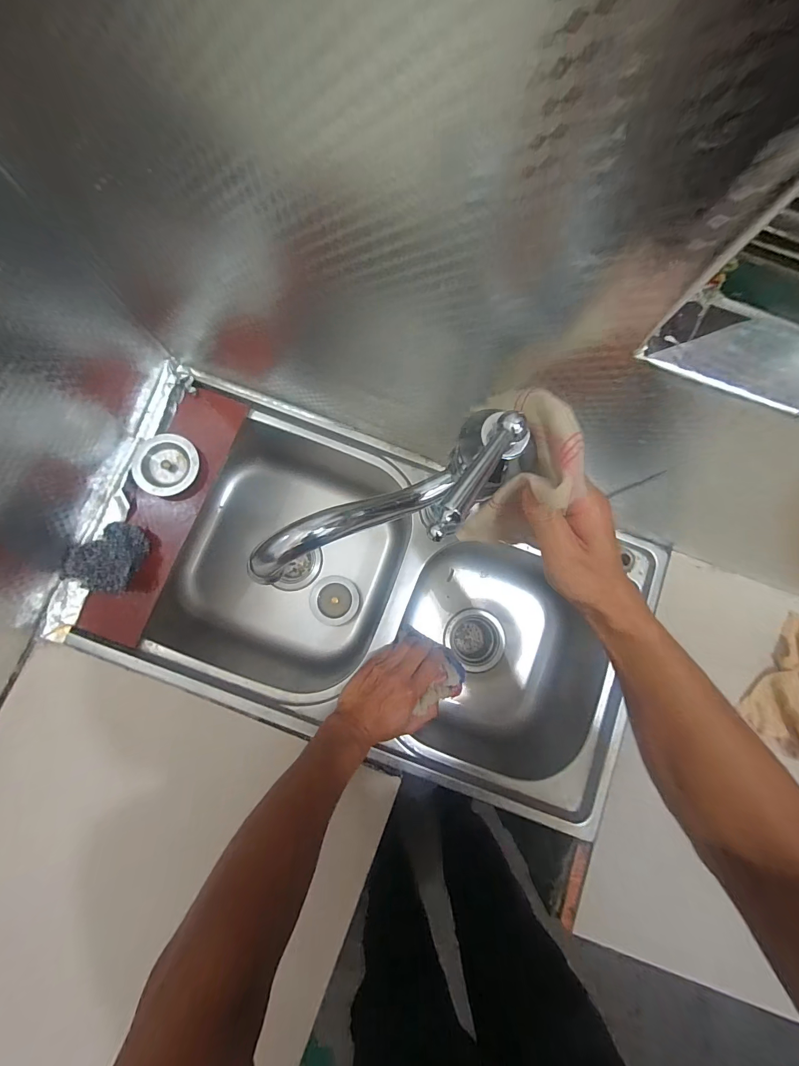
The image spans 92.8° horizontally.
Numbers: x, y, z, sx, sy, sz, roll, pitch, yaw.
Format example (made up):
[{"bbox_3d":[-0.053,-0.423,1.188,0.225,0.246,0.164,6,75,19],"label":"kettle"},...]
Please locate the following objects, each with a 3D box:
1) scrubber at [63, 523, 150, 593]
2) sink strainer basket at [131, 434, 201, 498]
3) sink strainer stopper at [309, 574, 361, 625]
[{"bbox_3d":[-0.374,0.027,0.485,0.085,0.024,0.085,0,81,-3],"label":"scrubber"},{"bbox_3d":[-0.318,-0.098,0.518,0.082,0.026,0.088,0,81,-3],"label":"sink strainer basket"},{"bbox_3d":[-0.116,0.120,0.681,0.088,0.007,0.088,12,65,7],"label":"sink strainer stopper"}]

